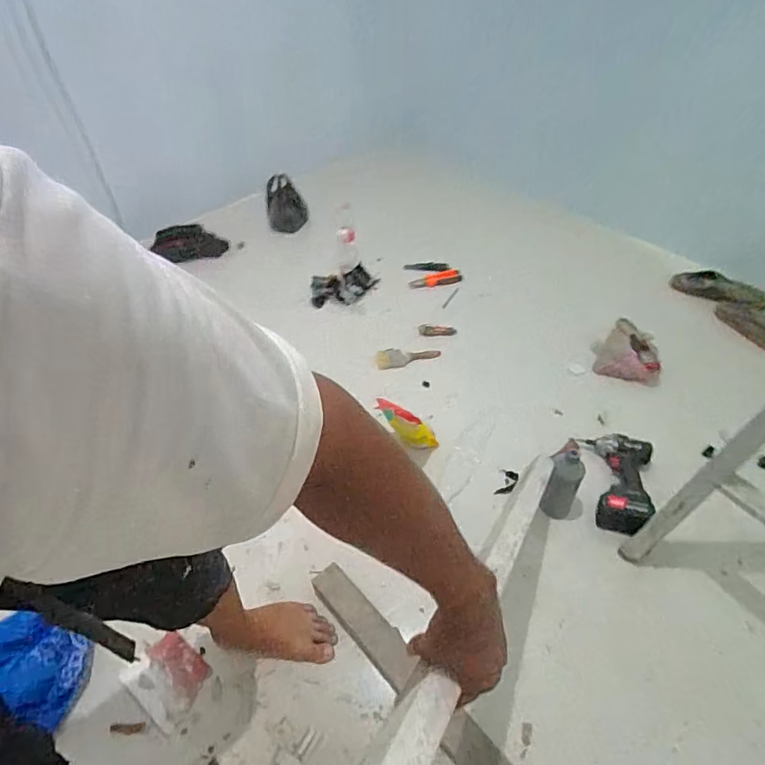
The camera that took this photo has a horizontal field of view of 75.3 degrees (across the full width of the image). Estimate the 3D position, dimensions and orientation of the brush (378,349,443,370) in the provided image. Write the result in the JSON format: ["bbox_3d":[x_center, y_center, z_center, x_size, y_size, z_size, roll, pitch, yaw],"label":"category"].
[{"bbox_3d":[0.082,-0.077,1.549,0.196,0.025,0.074,-5,47,2],"label":"brush"}]

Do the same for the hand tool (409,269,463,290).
[{"bbox_3d":[0.193,-0.370,1.809,0.190,0.031,0.054,-9,48,-4],"label":"hand tool"}]

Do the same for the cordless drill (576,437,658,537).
[{"bbox_3d":[0.573,0.232,1.180,0.164,0.095,0.273,1,47,9],"label":"cordless drill"}]

